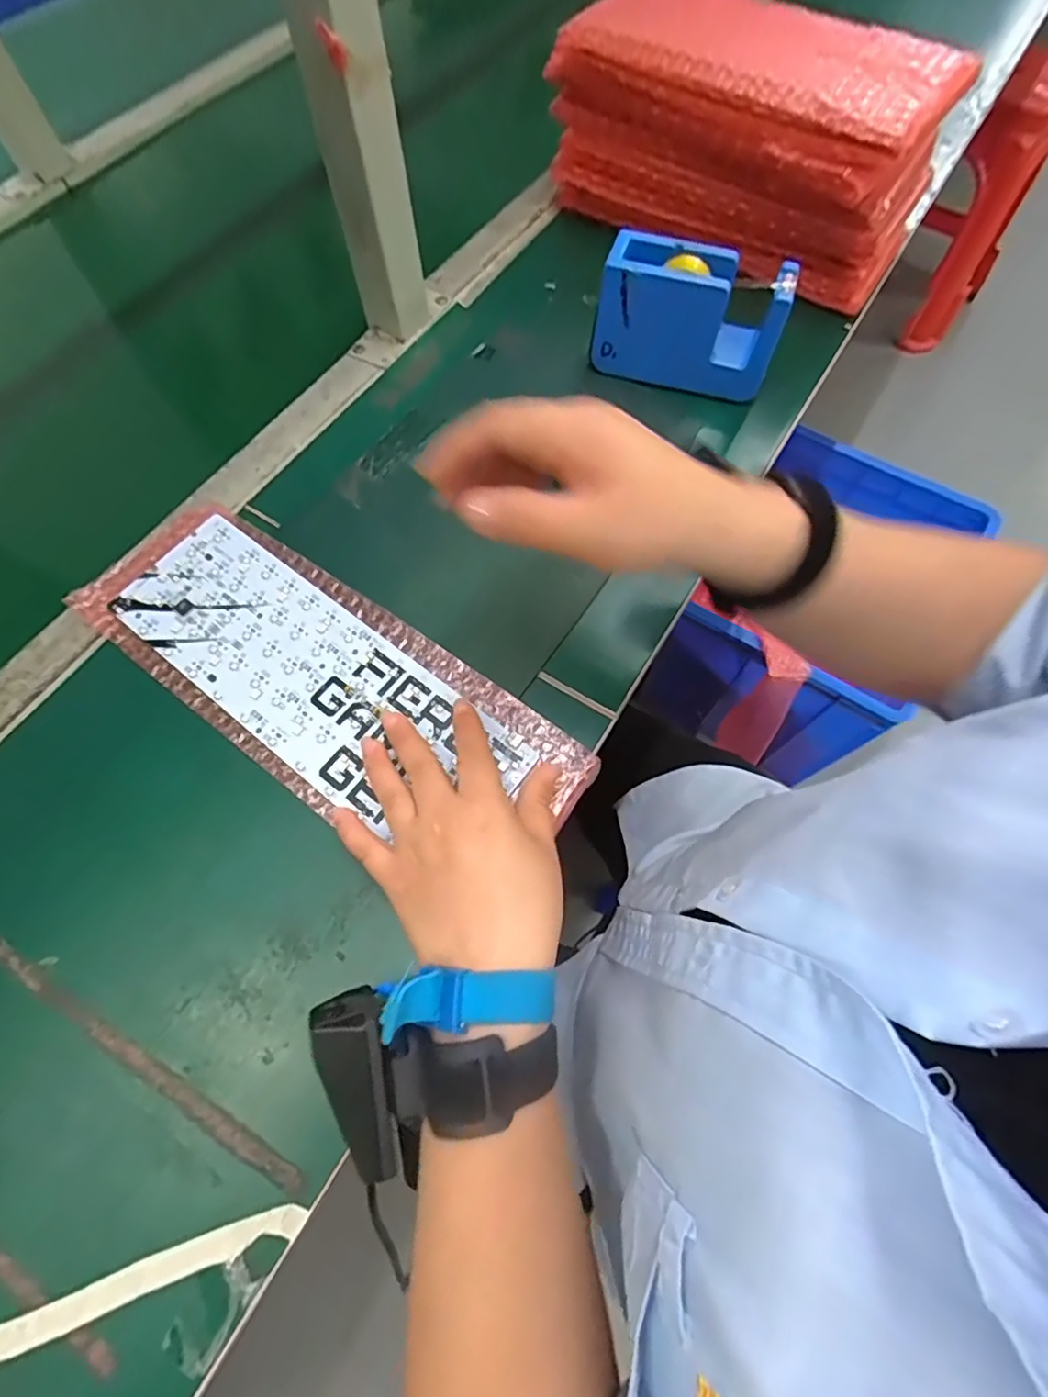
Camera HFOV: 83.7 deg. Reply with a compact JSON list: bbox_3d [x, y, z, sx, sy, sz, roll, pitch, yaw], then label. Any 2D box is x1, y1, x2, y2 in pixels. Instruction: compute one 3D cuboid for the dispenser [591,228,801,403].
[{"bbox_3d":[0.124,-0.281,0.436,0.132,0.080,0.052,17,68,8],"label":"dispenser"}]

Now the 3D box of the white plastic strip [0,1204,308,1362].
[{"bbox_3d":[-0.180,0.254,0.248,0.166,0.004,0.013,-17,67,-7],"label":"white plastic strip"}]

